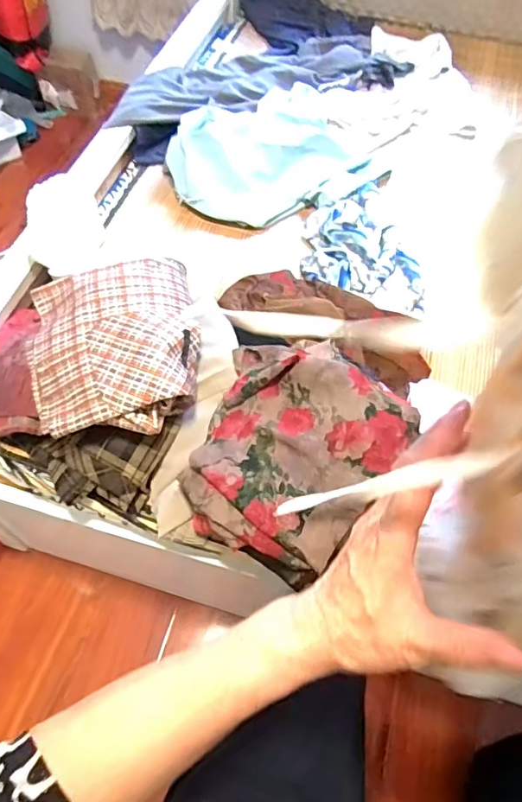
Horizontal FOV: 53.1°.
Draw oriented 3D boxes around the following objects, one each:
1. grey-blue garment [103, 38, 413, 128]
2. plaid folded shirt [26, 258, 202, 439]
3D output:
[{"bbox_3d":[-0.002,-0.742,1.199,0.745,0.059,0.245,-23,61,-16],"label":"grey-blue garment"},{"bbox_3d":[-0.204,-0.084,0.728,0.233,0.065,0.272,-10,59,-9],"label":"plaid folded shirt"}]

